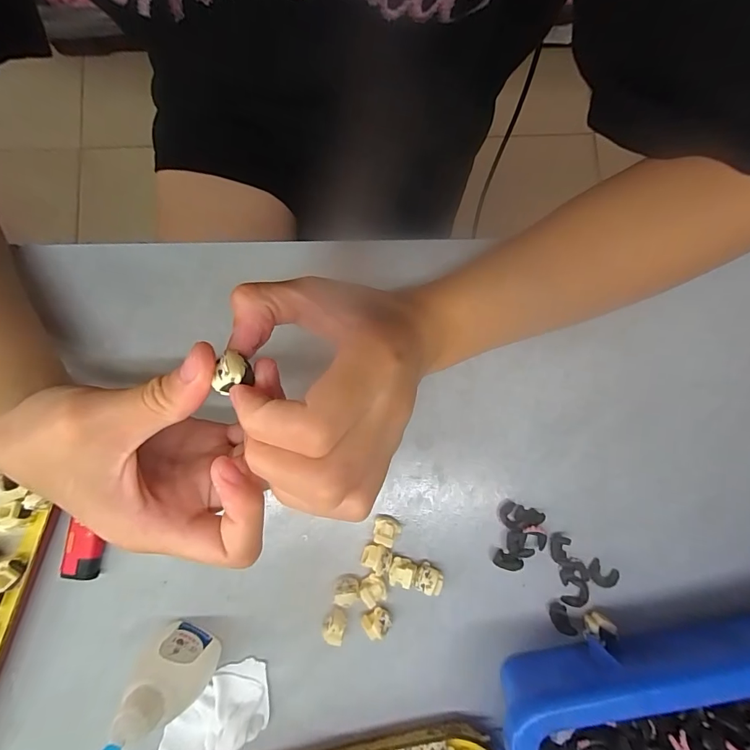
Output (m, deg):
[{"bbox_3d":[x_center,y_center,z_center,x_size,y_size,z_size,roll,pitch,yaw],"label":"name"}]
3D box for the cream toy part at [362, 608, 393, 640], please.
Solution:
[{"bbox_3d":[0.001,0.138,0.228,0.016,0.012,0.012,-40,86,-5],"label":"cream toy part"}]

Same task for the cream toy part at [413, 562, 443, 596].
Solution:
[{"bbox_3d":[0.030,0.115,0.230,0.015,0.011,0.015,0,79,-1],"label":"cream toy part"}]

